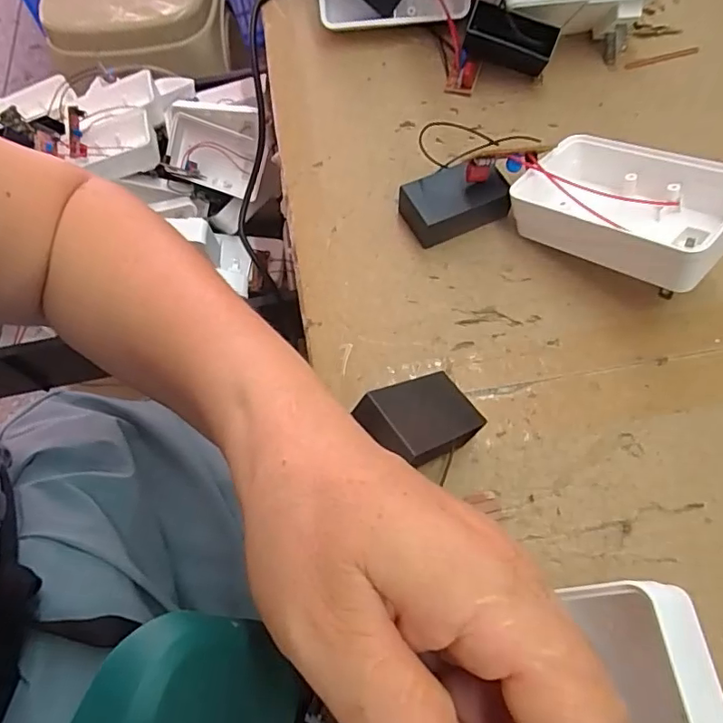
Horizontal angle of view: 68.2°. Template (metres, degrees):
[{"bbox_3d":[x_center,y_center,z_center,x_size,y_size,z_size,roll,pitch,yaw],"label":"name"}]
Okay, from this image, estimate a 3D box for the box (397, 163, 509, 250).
[{"bbox_3d":[0.044,-0.078,0.265,0.049,0.020,0.031,-27,66,-10],"label":"box"}]

